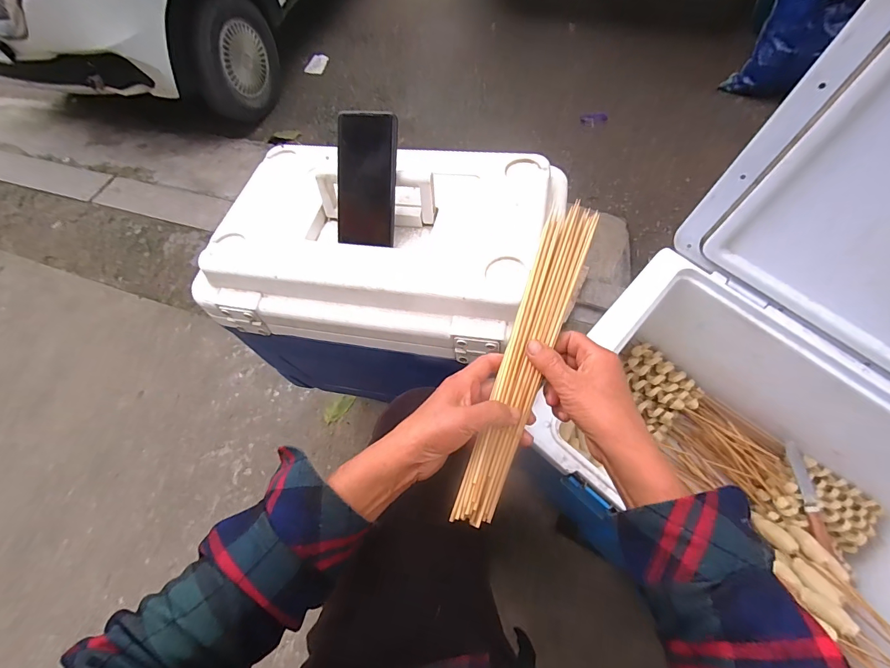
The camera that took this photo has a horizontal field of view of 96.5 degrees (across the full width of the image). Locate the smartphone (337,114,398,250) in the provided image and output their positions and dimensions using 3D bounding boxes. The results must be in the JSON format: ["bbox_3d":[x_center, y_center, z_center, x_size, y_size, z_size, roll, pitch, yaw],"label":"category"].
[{"bbox_3d":[-0.097,-0.189,0.494,0.073,0.153,0.009,8,20,6],"label":"smartphone"}]

